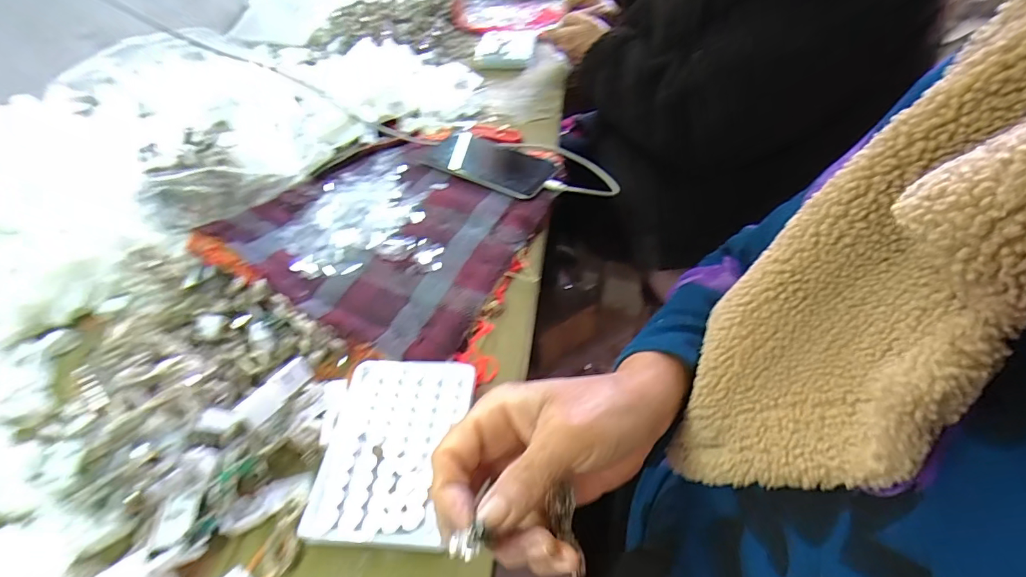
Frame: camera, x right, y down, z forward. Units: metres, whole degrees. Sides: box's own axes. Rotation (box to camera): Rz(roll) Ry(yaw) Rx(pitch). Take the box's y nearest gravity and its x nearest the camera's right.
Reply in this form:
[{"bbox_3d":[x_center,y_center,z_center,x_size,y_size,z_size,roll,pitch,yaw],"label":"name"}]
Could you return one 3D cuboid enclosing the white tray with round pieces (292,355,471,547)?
[{"bbox_3d":[-0.085,0.110,0.328,0.095,0.015,0.131,3,48,4],"label":"white tray with round pieces"}]

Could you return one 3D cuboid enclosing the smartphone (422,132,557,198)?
[{"bbox_3d":[-0.026,-0.159,0.567,0.167,0.012,0.090,27,54,23],"label":"smartphone"}]

